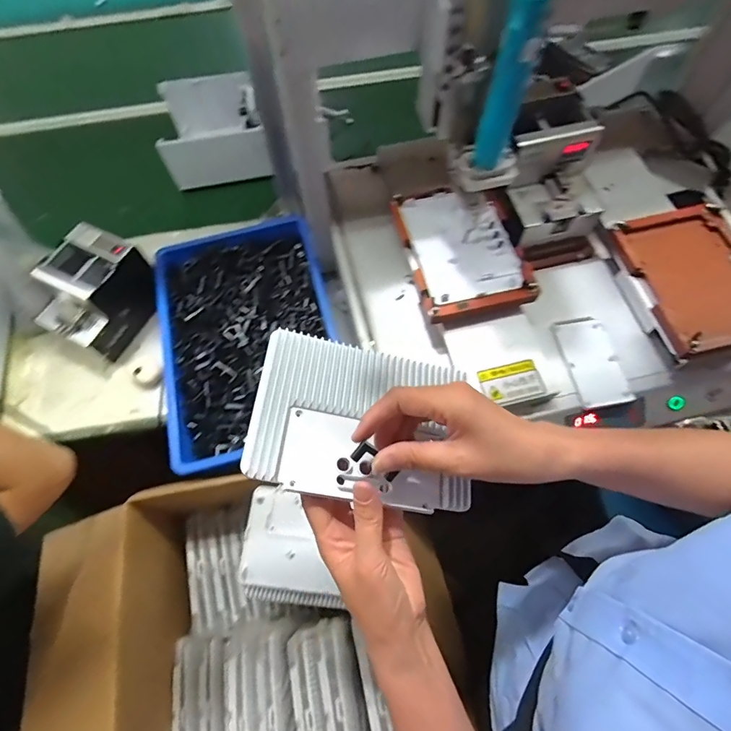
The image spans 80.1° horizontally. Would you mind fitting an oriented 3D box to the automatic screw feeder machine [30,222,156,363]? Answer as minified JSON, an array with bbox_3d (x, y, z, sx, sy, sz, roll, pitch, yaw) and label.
[{"bbox_3d":[-0.468,-0.125,0.766,0.152,0.125,0.180,26,69,13],"label":"automatic screw feeder machine"}]

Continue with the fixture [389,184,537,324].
[{"bbox_3d":[0.141,-0.172,0.627,0.153,0.037,0.218,-12,66,-4],"label":"fixture"}]

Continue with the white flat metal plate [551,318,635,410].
[{"bbox_3d":[0.320,-0.007,0.613,0.072,0.007,0.133,-10,67,-4],"label":"white flat metal plate"}]

